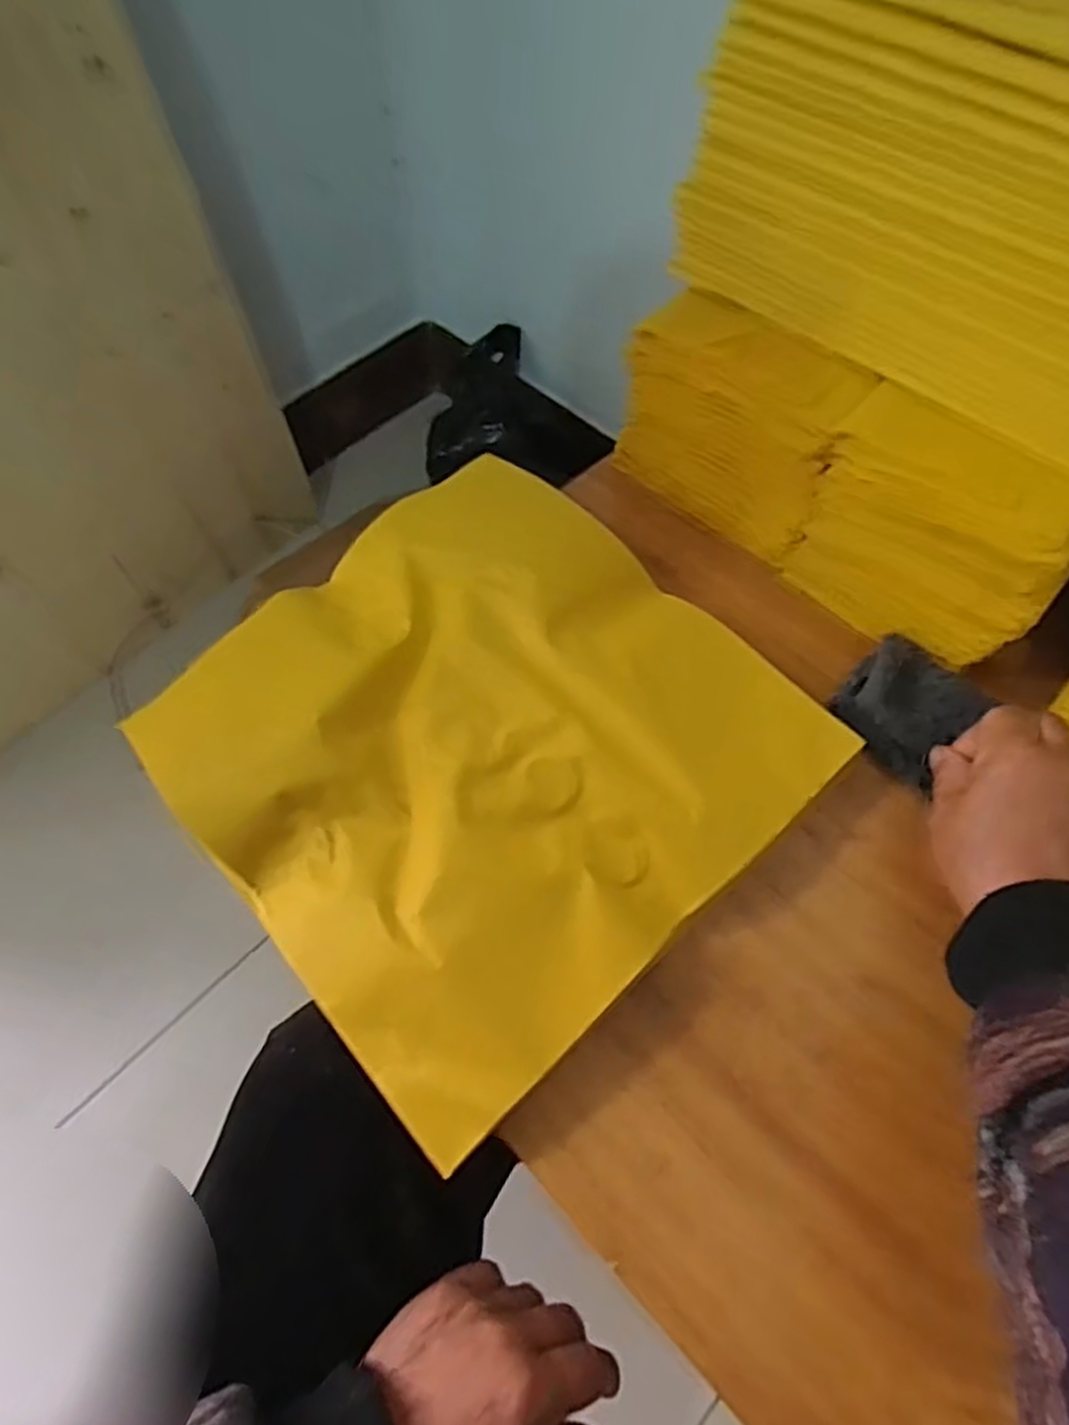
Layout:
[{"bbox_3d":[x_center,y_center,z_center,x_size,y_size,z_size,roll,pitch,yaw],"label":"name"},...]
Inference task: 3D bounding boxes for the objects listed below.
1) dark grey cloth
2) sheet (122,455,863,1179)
[{"bbox_3d":[0.208,-0.005,0.421,0.063,0.023,0.071,38,72,14],"label":"dark grey cloth"},{"bbox_3d":[-0.029,0.010,0.406,0.285,0.028,0.288,-40,70,-18],"label":"sheet"}]

